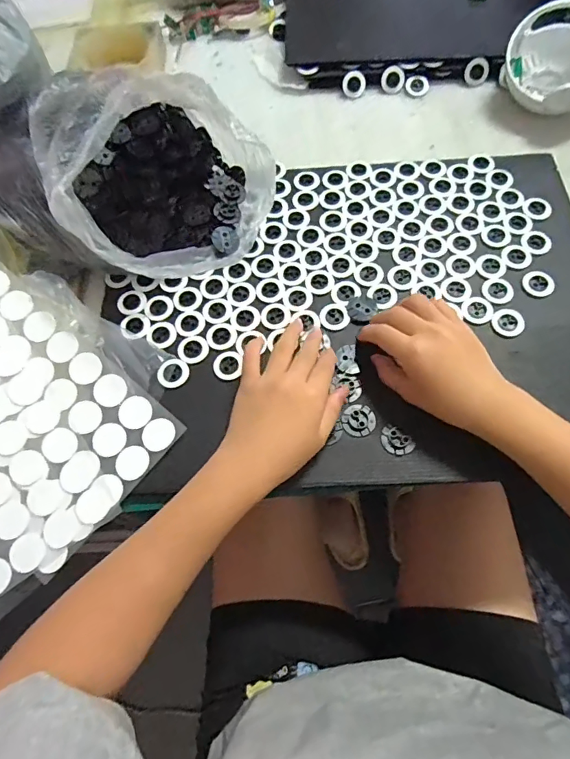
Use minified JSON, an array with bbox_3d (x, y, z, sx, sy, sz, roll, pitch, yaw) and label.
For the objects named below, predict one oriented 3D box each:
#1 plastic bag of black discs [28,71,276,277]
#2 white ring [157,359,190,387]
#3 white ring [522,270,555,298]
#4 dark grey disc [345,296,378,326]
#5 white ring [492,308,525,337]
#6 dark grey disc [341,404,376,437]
[{"bbox_3d":[-0.114,-0.199,0.428,0.189,0.138,0.176,-20,67,-7],"label":"plastic bag of black discs"},{"bbox_3d":[-0.100,-0.006,0.408,0.029,0.004,0.025,-36,68,-12],"label":"white ring"},{"bbox_3d":[0.244,-0.093,0.439,0.029,0.004,0.029,-2,65,3],"label":"white ring"},{"bbox_3d":[0.073,-0.067,0.432,0.028,0.004,0.028,0,67,0],"label":"dark grey disc"},{"bbox_3d":[0.208,-0.053,0.425,0.028,0.005,0.028,-2,65,3],"label":"white ring"},{"bbox_3d":[0.064,0.035,0.390,0.026,0.006,0.028,-2,65,3],"label":"dark grey disc"}]

